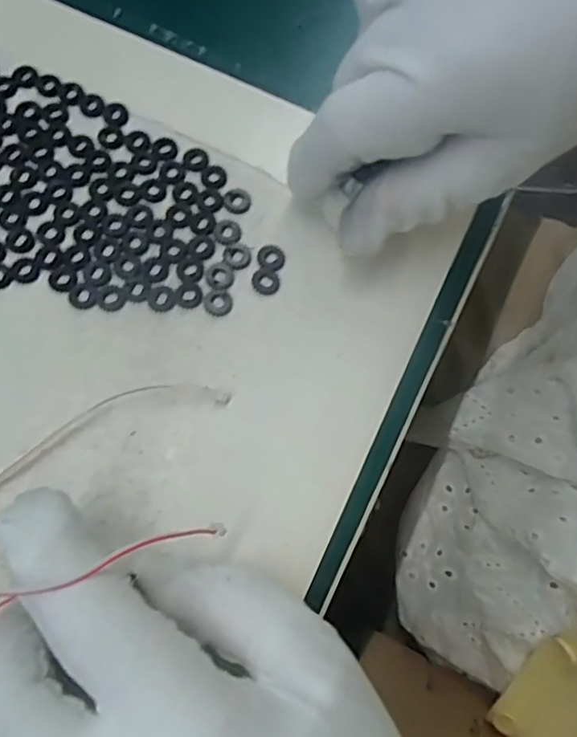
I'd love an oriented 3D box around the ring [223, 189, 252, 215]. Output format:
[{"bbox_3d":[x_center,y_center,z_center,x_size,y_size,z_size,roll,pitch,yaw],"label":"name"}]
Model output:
[{"bbox_3d":[-0.020,-0.066,0.233,0.010,0.004,0.012,23,73,4],"label":"ring"}]

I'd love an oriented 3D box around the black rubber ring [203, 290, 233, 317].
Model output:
[{"bbox_3d":[-0.026,-0.025,0.220,0.010,0.004,0.010,1,72,-3],"label":"black rubber ring"}]

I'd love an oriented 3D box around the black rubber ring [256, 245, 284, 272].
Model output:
[{"bbox_3d":[-0.007,-0.043,0.226,0.010,0.004,0.011,1,72,-3],"label":"black rubber ring"}]

